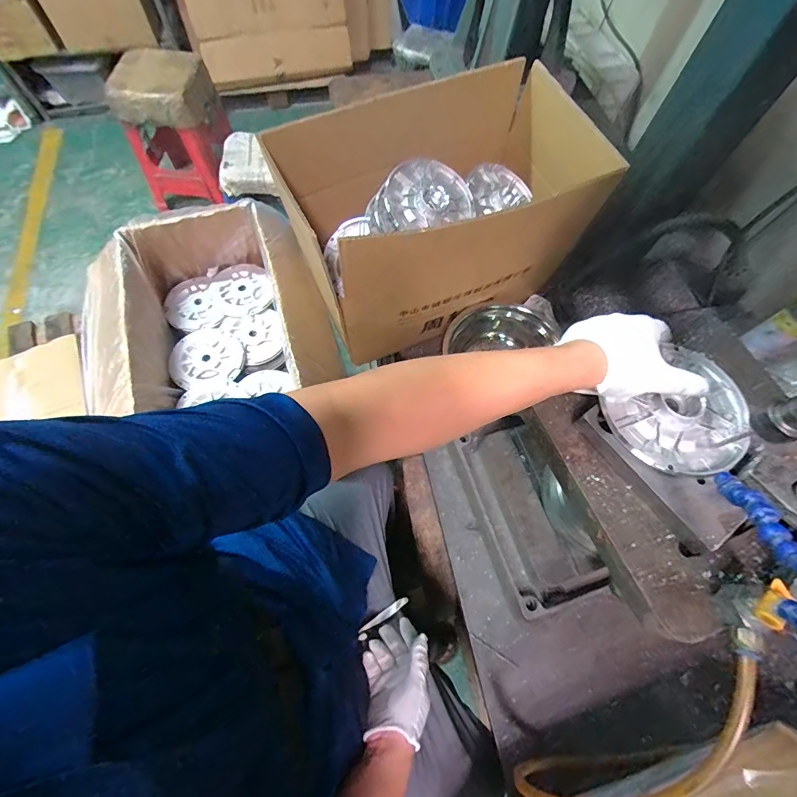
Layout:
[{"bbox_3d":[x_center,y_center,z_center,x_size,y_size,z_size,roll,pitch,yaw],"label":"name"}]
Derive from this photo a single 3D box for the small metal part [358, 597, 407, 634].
[{"bbox_3d":[-0.021,0.322,0.589,0.101,0.006,0.012,-7,59,-48],"label":"small metal part"}]

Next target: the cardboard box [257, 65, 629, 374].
[{"bbox_3d":[0.068,-0.315,0.701,0.456,0.267,0.315,-27,70,-13],"label":"cardboard box"}]

